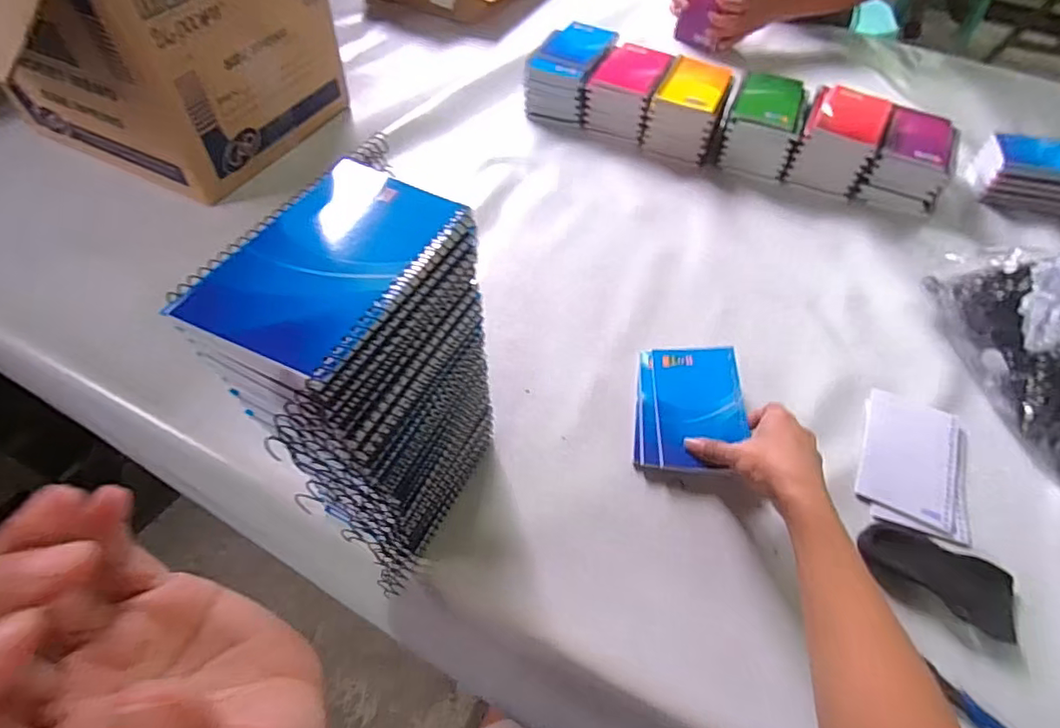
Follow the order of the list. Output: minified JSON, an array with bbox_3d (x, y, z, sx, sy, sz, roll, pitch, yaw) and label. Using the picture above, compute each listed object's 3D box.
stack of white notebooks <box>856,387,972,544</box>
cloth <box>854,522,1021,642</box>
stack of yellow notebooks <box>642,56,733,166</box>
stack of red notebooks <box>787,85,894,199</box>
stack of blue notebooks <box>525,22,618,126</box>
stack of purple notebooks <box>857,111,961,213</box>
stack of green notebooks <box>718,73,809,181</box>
[{"bbox_3d":[0.366,0.094,0.517,0.094,0.009,0.138,22,57,12],"label":"stack of white notebooks"},{"bbox_3d":[0.337,0.175,0.448,0.120,0.024,0.058,21,57,12],"label":"cloth"},{"bbox_3d":[0.232,-0.371,0.790,0.098,0.077,0.140,20,57,11],"label":"stack of yellow notebooks"},{"bbox_3d":[0.428,-0.312,0.760,0.101,0.087,0.125,23,57,13],"label":"stack of red notebooks"},{"bbox_3d":[0.062,-0.450,0.839,0.103,0.074,0.155,19,57,10],"label":"stack of blue notebooks"},{"bbox_3d":[0.530,-0.286,0.754,0.098,0.064,0.138,26,58,15],"label":"stack of purple notebooks"},{"bbox_3d":[0.334,-0.346,0.784,0.104,0.077,0.139,16,56,8],"label":"stack of green notebooks"}]

